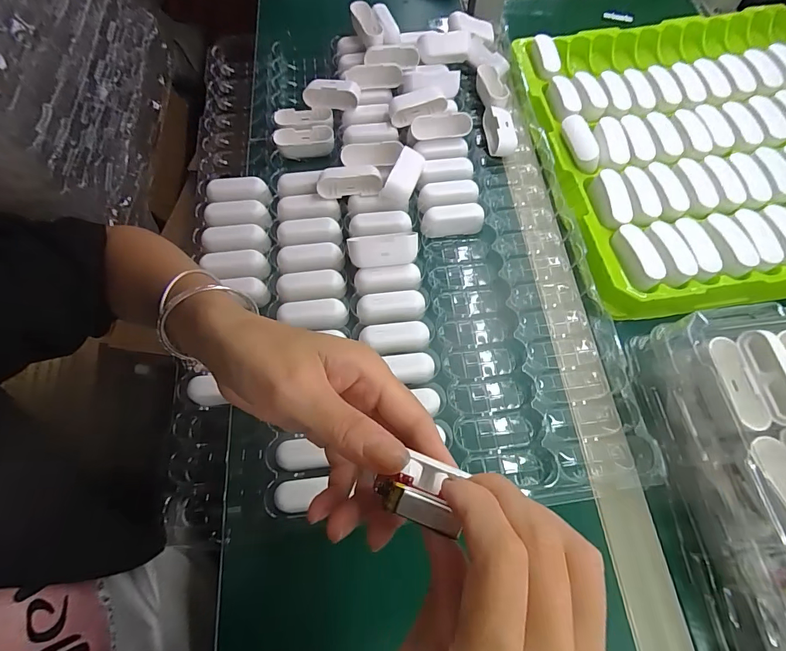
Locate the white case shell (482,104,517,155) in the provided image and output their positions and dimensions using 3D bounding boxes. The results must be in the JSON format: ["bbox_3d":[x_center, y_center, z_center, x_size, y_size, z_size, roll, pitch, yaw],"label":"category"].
[{"bbox_3d":[0.124,-0.223,0.454,0.033,0.028,0.067,-3,67,0],"label":"white case shell"}]

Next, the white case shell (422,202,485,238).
[{"bbox_3d":[0.061,-0.109,0.417,0.063,0.023,0.024,-6,67,-1],"label":"white case shell"}]

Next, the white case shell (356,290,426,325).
[{"bbox_3d":[-0.001,-0.014,0.373,0.061,0.023,0.030,-6,67,-1],"label":"white case shell"}]

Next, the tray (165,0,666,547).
[{"bbox_3d":[-0.010,-0.116,0.413,0.389,0.044,0.571,-6,67,-1],"label":"tray"}]

